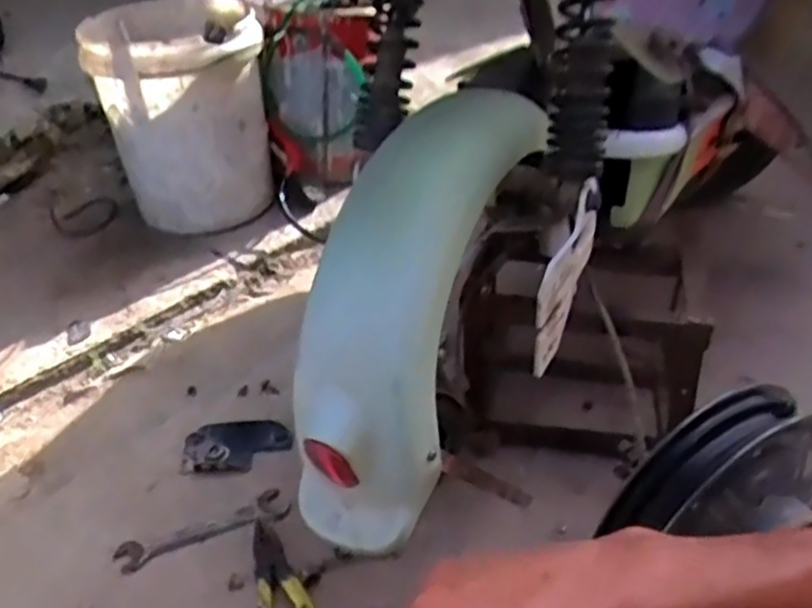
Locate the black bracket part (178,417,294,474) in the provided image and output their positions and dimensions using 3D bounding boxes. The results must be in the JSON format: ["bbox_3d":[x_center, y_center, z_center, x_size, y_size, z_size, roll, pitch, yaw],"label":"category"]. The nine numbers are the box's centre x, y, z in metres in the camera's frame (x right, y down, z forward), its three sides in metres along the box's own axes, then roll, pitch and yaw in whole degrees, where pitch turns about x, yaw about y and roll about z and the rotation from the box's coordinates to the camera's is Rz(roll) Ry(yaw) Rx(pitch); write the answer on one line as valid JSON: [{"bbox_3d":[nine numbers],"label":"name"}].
[{"bbox_3d":[-0.213,0.178,0.945,0.132,0.019,0.086,-6,35,-6],"label":"black bracket part"}]

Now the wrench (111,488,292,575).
[{"bbox_3d":[-0.228,0.252,0.838,0.189,0.013,0.048,-16,38,-19],"label":"wrench"}]

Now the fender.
[{"bbox_3d":[0.002,-0.006,0.560,0.106,0.114,0.383,15,81,22],"label":"fender"}]

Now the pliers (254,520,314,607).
[{"bbox_3d":[-0.126,0.300,0.760,0.052,0.018,0.192,-13,36,-15],"label":"pliers"}]

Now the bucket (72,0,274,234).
[{"bbox_3d":[-0.418,-0.357,1.418,0.295,0.352,0.324,-1,35,1],"label":"bucket"}]

